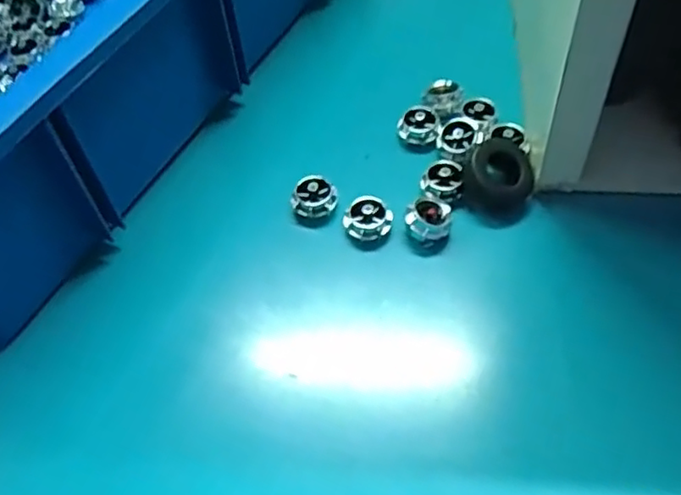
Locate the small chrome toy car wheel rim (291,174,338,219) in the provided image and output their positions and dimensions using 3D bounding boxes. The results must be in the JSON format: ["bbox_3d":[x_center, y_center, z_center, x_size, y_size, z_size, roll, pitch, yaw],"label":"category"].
[{"bbox_3d":[-0.014,-0.029,0.365,0.023,0.015,0.019,14,57,14],"label":"small chrome toy car wheel rim"}]

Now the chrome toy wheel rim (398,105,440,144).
[{"bbox_3d":[0.048,-0.075,0.394,0.024,0.009,0.023,6,56,9],"label":"chrome toy wheel rim"}]

